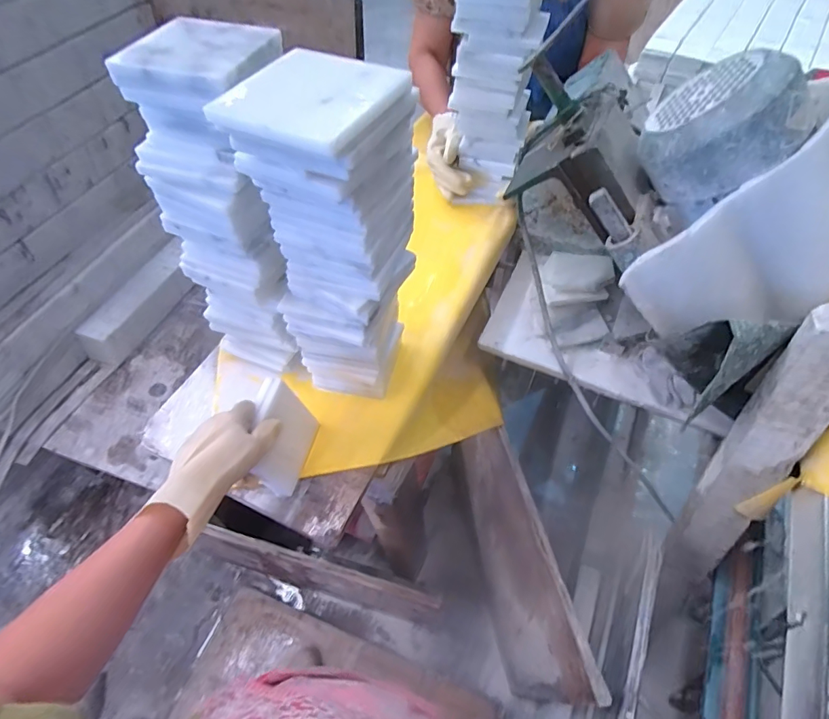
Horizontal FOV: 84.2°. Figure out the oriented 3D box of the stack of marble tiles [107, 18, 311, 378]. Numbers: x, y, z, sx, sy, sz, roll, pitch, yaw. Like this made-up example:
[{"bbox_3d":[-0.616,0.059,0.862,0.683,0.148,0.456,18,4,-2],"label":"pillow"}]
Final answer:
[{"bbox_3d":[-0.189,-0.139,0.522,0.120,0.380,0.120,15,56,10],"label":"stack of marble tiles"}]

